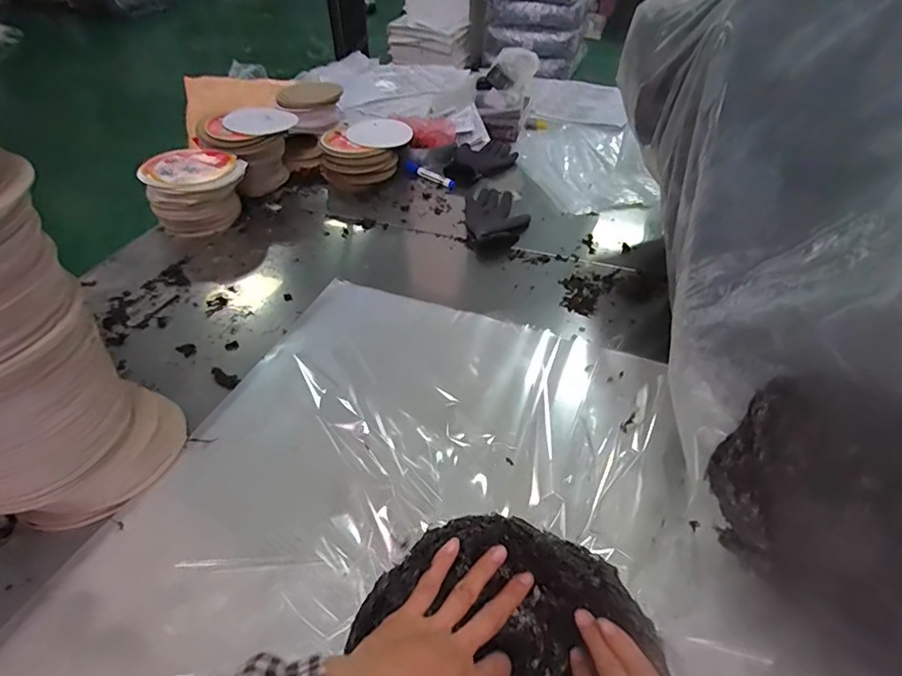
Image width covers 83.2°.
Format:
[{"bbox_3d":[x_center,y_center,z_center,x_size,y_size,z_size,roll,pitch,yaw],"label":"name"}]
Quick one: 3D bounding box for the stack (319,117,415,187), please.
[{"bbox_3d":[-0.178,-0.390,1.071,0.190,0.078,0.168,-5,44,-6],"label":"stack"}]

